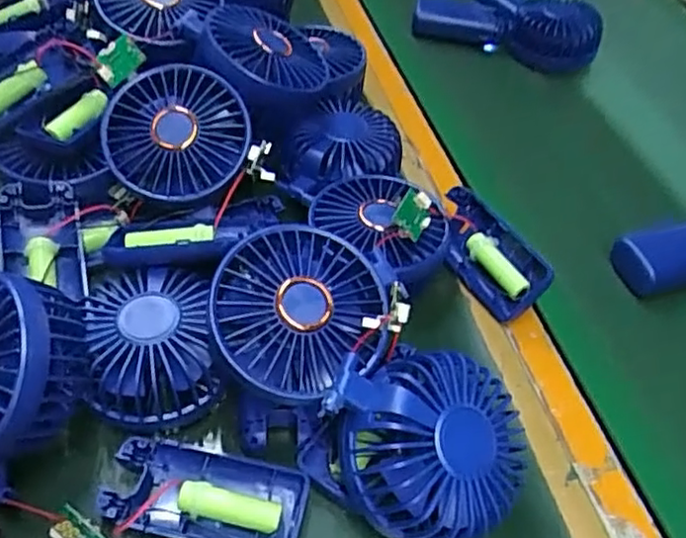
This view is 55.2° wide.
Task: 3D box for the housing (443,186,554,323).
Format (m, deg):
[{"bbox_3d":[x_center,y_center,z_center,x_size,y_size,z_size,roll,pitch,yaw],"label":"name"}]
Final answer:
[{"bbox_3d":[0.091,-0.010,0.419,0.020,0.046,0.089,16,28,-50],"label":"housing"}]

